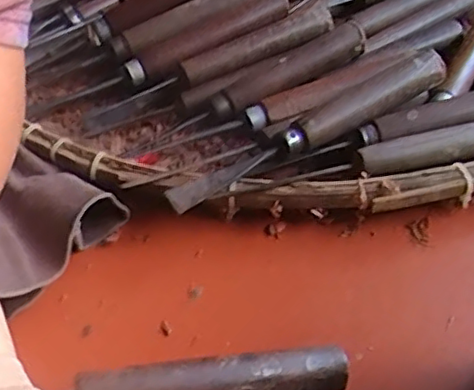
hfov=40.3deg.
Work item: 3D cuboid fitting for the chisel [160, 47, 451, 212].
[{"bbox_3d":[0.042,-0.036,0.345,0.172,0.020,0.023,-27,49,-22],"label":"chisel"}]

